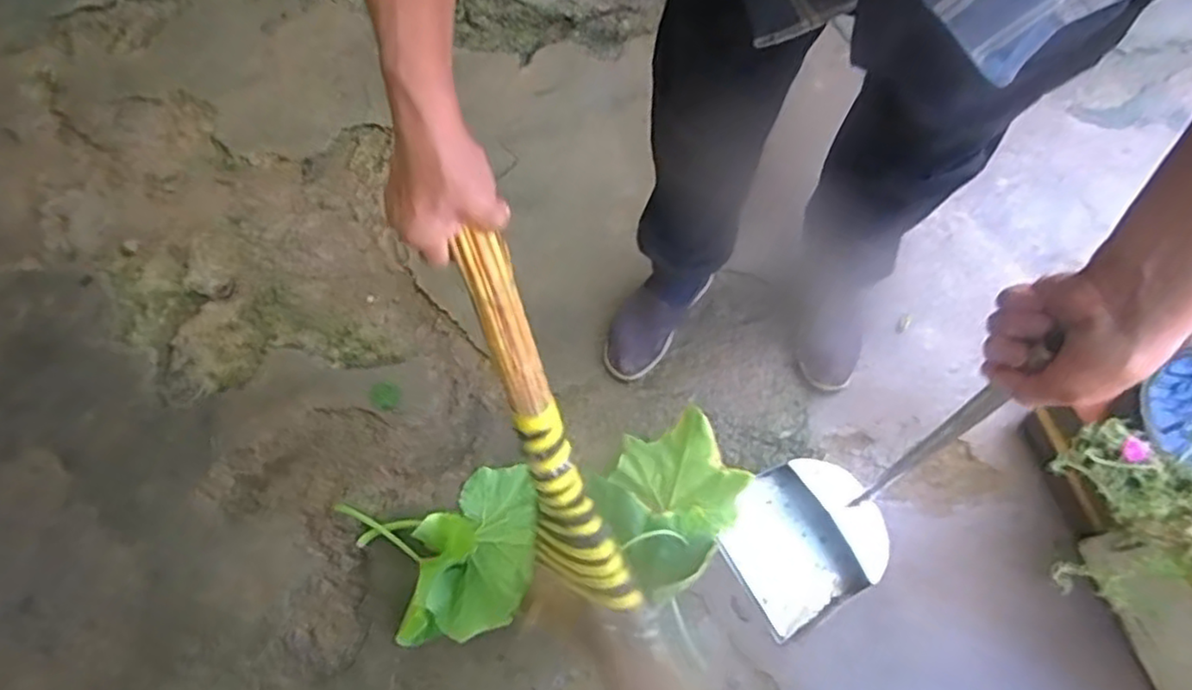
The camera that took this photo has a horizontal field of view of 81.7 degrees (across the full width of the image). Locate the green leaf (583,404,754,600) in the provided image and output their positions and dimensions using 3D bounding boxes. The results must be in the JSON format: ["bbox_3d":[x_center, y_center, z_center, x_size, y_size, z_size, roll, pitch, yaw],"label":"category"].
[{"bbox_3d":[0.114,0.238,1.075,0.247,0.075,0.214,-38,72,-12],"label":"green leaf"}]

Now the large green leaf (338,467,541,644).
[{"bbox_3d":[-0.228,0.316,1.040,0.295,0.091,0.239,-17,69,-4],"label":"large green leaf"}]

